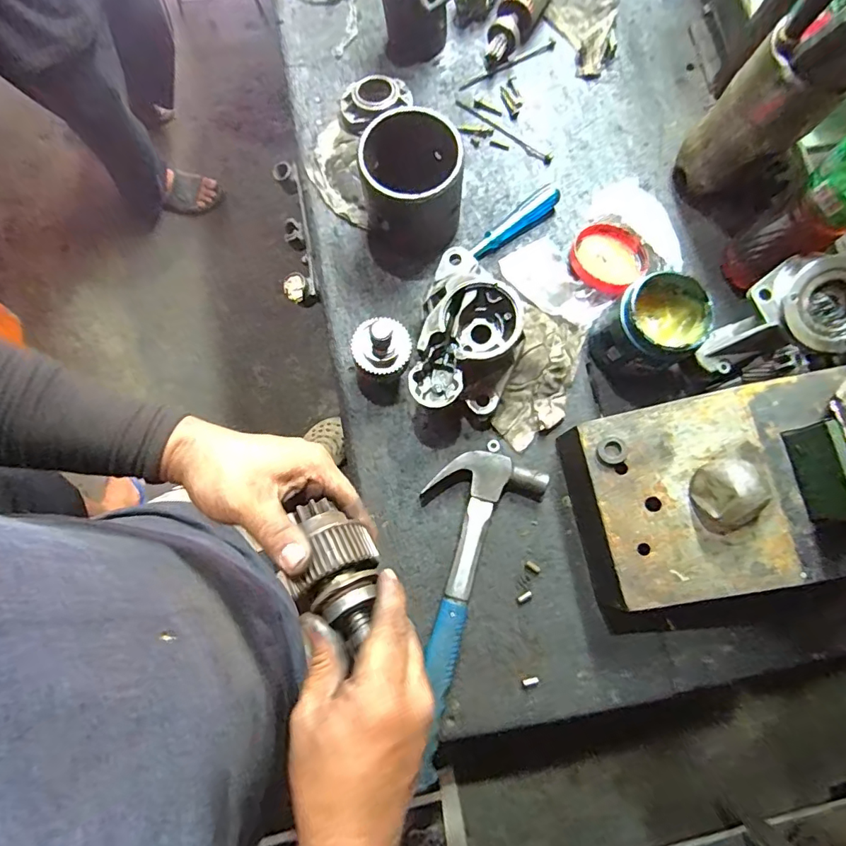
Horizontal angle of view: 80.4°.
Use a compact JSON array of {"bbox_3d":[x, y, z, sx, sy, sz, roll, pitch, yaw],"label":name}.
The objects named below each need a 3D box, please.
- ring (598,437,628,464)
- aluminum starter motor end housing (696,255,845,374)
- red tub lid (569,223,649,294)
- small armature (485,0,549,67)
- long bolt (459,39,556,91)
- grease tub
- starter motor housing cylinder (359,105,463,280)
[{"bbox_3d":[0.182,0.027,0.479,0.026,0.004,0.026,-9,69,23],"label":"ring"},{"bbox_3d":[0.378,-0.109,0.537,0.166,0.087,0.106,-29,89,16],"label":"aluminum starter motor end housing"},{"bbox_3d":[0.222,-0.199,0.600,0.088,0.021,0.085,0,79,0],"label":"red tub lid"},{"bbox_3d":[0.131,-0.546,0.653,0.049,0.046,0.181,30,80,6],"label":"small armature"},{"bbox_3d":[0.113,-0.475,0.665,0.146,0.004,0.013,-29,80,-6],"label":"long bolt"},{"bbox_3d":[0.240,-0.099,0.538,0.101,0.083,0.095,-41,82,-8],"label":"grease tub"},{"bbox_3d":[-0.011,-0.250,0.559,0.103,0.113,0.127,-3,79,-1],"label":"starter motor housing cylinder"}]

